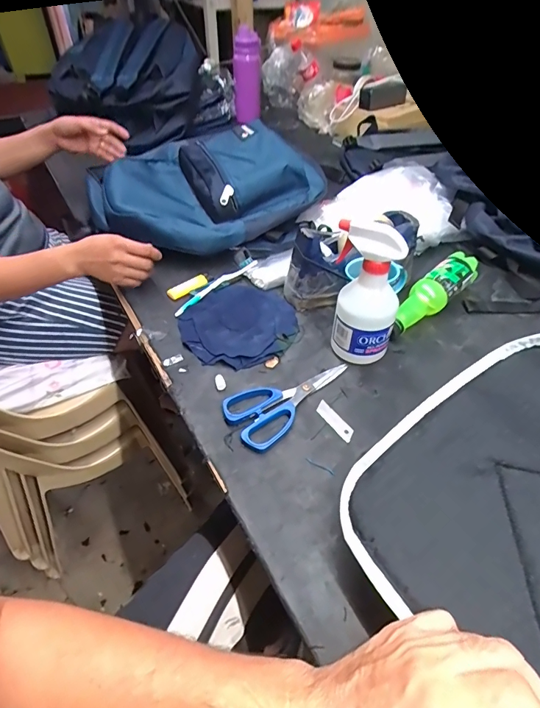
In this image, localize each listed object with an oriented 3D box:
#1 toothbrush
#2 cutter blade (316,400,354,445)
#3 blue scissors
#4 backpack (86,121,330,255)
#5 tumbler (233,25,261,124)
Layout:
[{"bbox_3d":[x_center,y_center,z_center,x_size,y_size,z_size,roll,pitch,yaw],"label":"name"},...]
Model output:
[{"bbox_3d":[-0.088,-0.113,0.671,0.021,0.012,0.176,35,55,28],"label":"toothbrush"},{"bbox_3d":[0.080,0.081,0.501,0.020,0.004,0.060,-27,52,-24],"label":"cutter blade"},{"bbox_3d":[0.027,0.049,0.518,0.174,0.014,0.079,-31,54,-27],"label":"blue scissors"},{"bbox_3d":[-0.133,-0.320,0.780,0.371,0.130,0.323,-29,53,-25],"label":"backpack"},{"bbox_3d":[-0.064,-0.772,1.148,0.073,0.208,0.071,3,46,2],"label":"tumbler"}]

